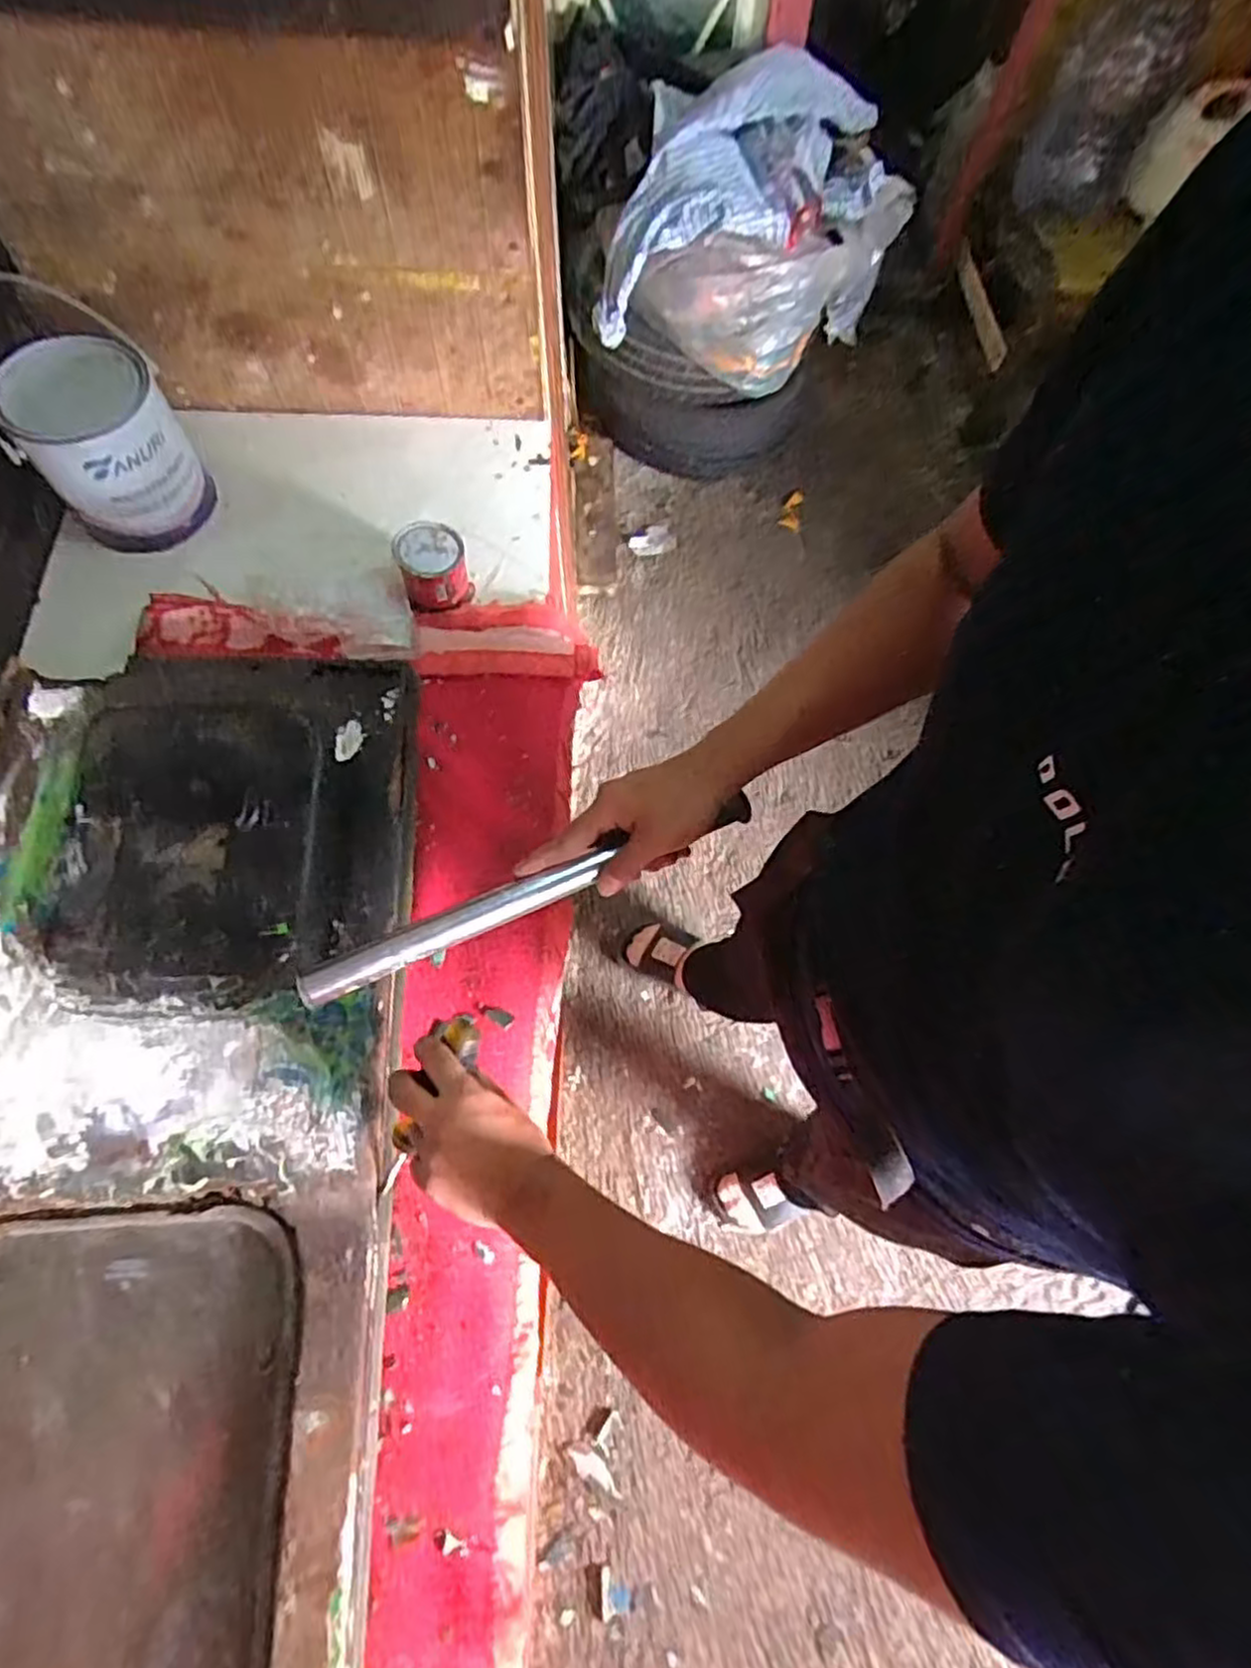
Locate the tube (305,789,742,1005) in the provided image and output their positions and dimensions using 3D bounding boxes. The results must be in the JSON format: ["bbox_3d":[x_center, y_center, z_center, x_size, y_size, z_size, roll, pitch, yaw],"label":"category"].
[{"bbox_3d":[-0.061,0.038,0.514,0.325,0.028,0.025,-22,70,-13],"label":"tube"}]

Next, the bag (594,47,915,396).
[{"bbox_3d":[0.275,-1.222,1.478,0.521,0.345,0.520,15,68,4],"label":"bag"}]

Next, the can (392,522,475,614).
[{"bbox_3d":[-0.209,-0.290,0.808,0.071,0.068,0.072,-20,70,-9],"label":"can"}]

